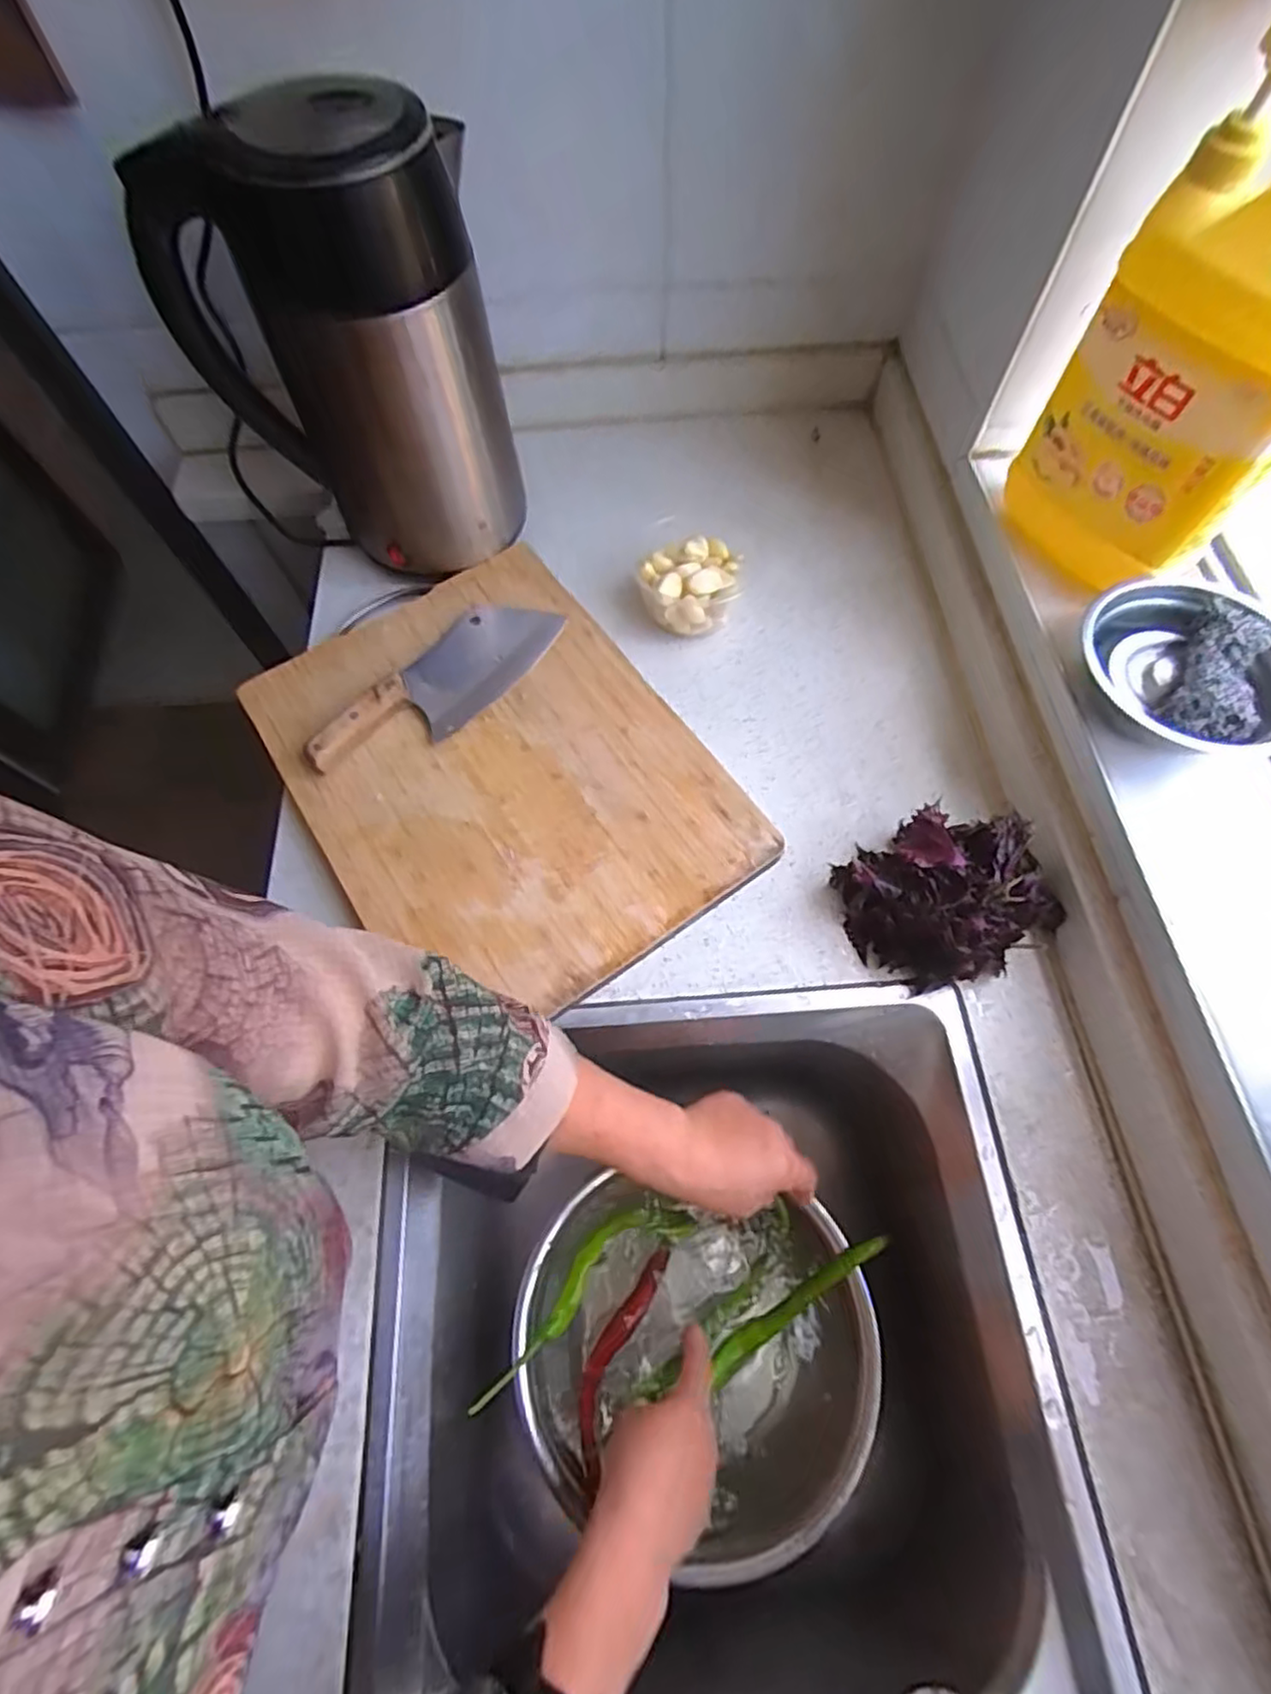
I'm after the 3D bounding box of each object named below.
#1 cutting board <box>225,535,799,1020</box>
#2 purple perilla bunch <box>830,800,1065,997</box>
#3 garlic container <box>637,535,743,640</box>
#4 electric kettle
[{"bbox_3d":[-0.115,-0.069,0.547,0.283,0.023,0.384,-32,70,-14],"label":"cutting board"},{"bbox_3d":[0.218,0.033,0.479,0.121,0.074,0.116,-1,66,2],"label":"purple perilla bunch"},{"bbox_3d":[0.047,-0.226,0.601,0.085,0.055,0.078,5,66,4],"label":"garlic container"},{"bbox_3d":[-0.207,-0.384,0.532,0.196,0.267,0.151,-4,66,0],"label":"electric kettle"}]

